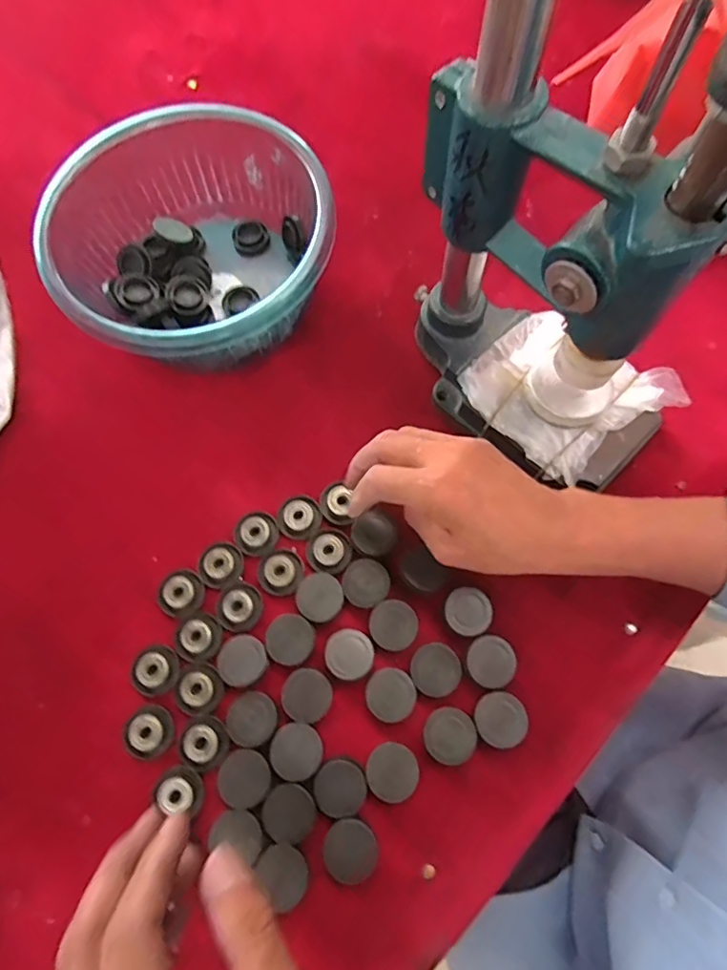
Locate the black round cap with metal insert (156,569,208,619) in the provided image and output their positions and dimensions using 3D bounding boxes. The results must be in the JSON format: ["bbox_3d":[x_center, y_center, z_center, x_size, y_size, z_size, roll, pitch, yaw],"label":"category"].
[{"bbox_3d":[-0.131,0.078,0.382,0.032,0.007,0.032,-1,71,3],"label":"black round cap with metal insert"}]

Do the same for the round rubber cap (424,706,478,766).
[{"bbox_3d":[0.056,0.160,0.343,0.033,0.015,0.032,-1,71,3],"label":"round rubber cap"}]

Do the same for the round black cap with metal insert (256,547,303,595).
[{"bbox_3d":[-0.060,0.063,0.384,0.032,0.005,0.032,-1,71,3],"label":"round black cap with metal insert"}]

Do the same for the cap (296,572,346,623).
[{"bbox_3d":[-0.031,0.079,0.374,0.032,0.011,0.033,-1,71,3],"label":"cap"}]

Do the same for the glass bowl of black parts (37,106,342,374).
[{"bbox_3d":[-0.130,-0.182,0.419,0.184,0.103,0.192,-1,71,3],"label":"glass bowl of black parts"}]

